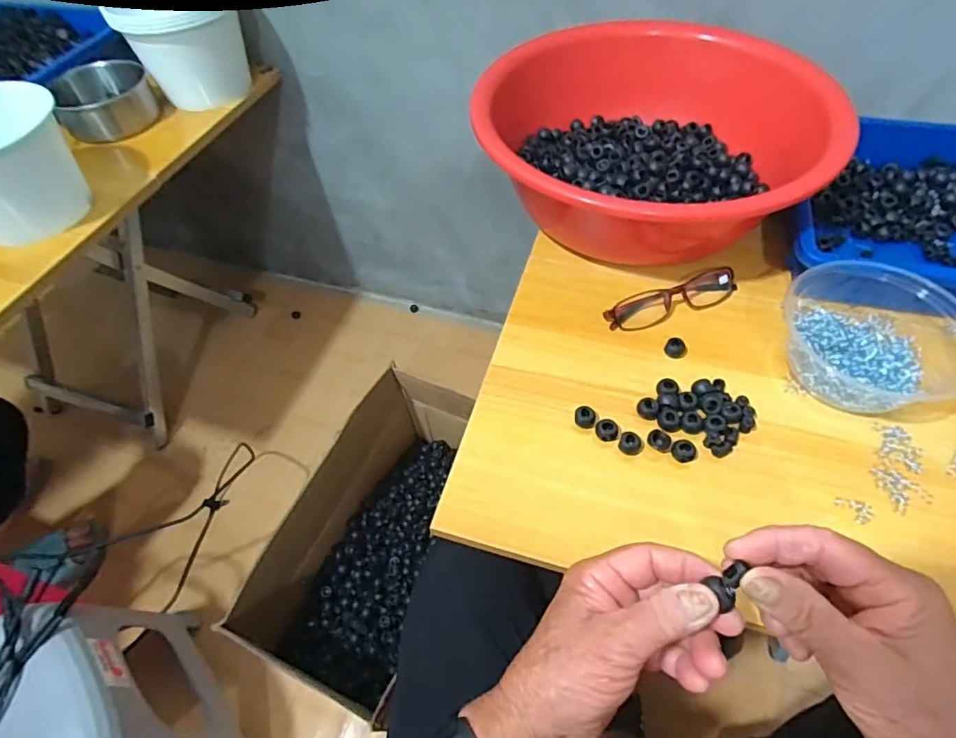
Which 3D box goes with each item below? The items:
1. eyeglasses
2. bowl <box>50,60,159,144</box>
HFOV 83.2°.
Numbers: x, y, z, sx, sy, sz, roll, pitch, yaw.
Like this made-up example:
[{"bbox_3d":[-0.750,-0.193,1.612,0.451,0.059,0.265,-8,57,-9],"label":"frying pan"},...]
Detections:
[{"bbox_3d":[0.184,-0.066,0.507,0.132,0.021,0.031,-17,56,-9],"label":"eyeglasses"},{"bbox_3d":[-0.507,-0.369,0.743,0.118,0.064,0.109,-28,58,-16],"label":"bowl"}]

